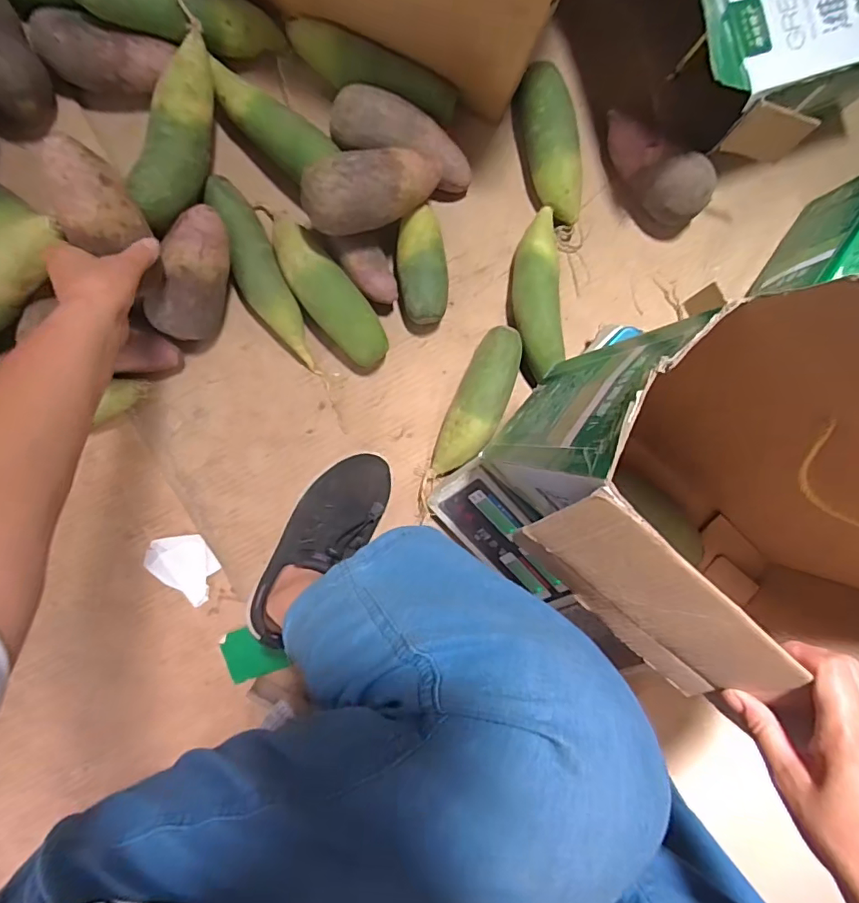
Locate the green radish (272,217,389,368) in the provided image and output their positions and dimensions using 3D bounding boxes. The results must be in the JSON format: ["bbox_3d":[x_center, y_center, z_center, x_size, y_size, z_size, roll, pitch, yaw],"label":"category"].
[{"bbox_3d":[-0.119,-0.181,0.587,0.061,0.056,0.191,-42,97,-5],"label":"green radish"}]

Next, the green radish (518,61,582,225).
[{"bbox_3d":[0.149,-0.368,0.626,0.063,0.054,0.176,-14,94,-8],"label":"green radish"}]

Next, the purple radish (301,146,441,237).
[{"bbox_3d":[-0.057,-0.278,0.539,0.156,0.060,0.065,-27,96,-24],"label":"purple radish"}]

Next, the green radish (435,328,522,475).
[{"bbox_3d":[0.060,-0.059,0.622,0.055,0.066,0.185,23,89,-9],"label":"green radish"}]

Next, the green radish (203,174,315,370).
[{"bbox_3d":[-0.188,-0.197,0.577,0.055,0.048,0.224,-25,95,-7],"label":"green radish"}]

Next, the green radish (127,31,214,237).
[{"bbox_3d":[-0.253,-0.321,0.513,0.052,0.061,0.207,5,91,-9],"label":"green radish"}]

